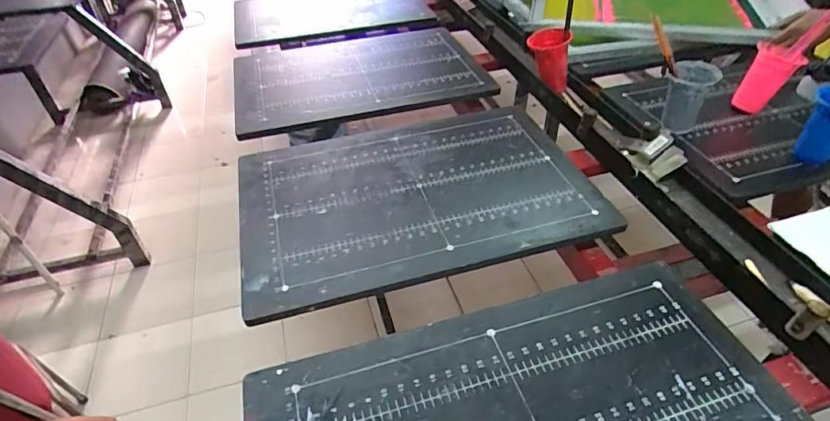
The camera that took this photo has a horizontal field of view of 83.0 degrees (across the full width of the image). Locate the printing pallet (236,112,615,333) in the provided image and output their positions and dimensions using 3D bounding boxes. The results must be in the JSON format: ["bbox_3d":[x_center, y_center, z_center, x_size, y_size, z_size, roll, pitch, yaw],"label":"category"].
[{"bbox_3d":[-0.006,-0.037,0.821,0.585,0.027,0.406,-12,43,-11],"label":"printing pallet"}]

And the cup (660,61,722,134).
[{"bbox_3d":[0.515,-0.212,0.897,0.079,0.121,0.088,32,52,31],"label":"cup"}]

